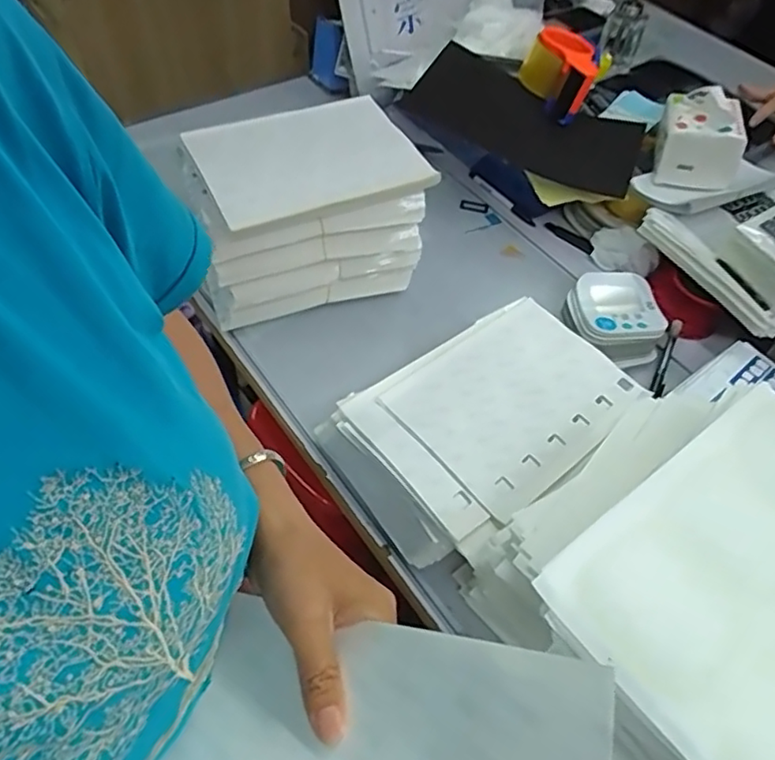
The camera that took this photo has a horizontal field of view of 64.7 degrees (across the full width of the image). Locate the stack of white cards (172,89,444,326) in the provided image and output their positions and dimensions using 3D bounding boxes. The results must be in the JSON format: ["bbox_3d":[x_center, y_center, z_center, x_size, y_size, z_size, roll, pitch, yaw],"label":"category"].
[{"bbox_3d":[-0.095,-0.185,0.678,0.235,0.146,0.159,-16,56,-15],"label":"stack of white cards"}]

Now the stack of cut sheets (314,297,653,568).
[{"bbox_3d":[0.093,0.036,0.595,0.276,0.048,0.184,-29,61,-23],"label":"stack of cut sheets"}]

